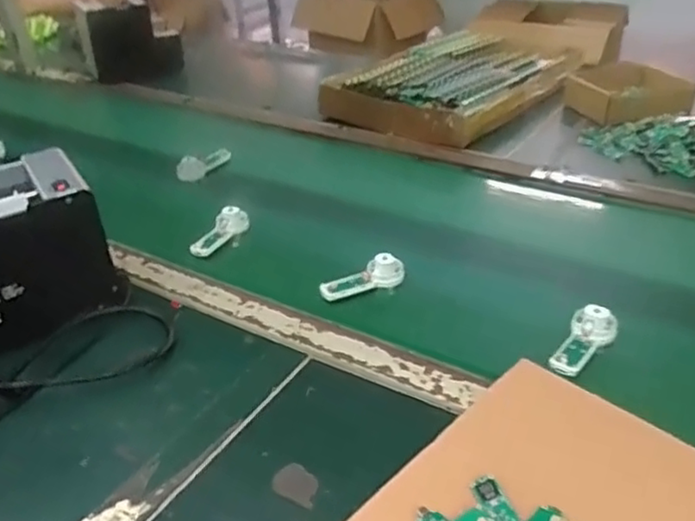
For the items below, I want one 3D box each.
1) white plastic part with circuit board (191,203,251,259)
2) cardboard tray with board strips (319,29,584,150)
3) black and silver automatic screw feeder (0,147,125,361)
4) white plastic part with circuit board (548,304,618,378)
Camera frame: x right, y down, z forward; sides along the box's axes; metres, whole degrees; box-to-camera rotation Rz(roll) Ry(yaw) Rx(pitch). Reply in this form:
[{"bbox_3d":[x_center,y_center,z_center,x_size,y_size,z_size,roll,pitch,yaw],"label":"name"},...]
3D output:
[{"bbox_3d":[-0.153,-0.036,0.805,0.030,0.022,0.089,13,37,23],"label":"white plastic part with circuit board"},{"bbox_3d":[0.199,-0.332,1.171,0.288,0.061,0.454,25,42,36],"label":"cardboard tray with board strips"},{"bbox_3d":[-0.341,-0.001,0.653,0.173,0.144,0.148,-26,39,-30],"label":"black and silver automatic screw feeder"},{"bbox_3d":[0.219,0.075,0.611,0.036,0.023,0.085,20,40,31],"label":"white plastic part with circuit board"}]

